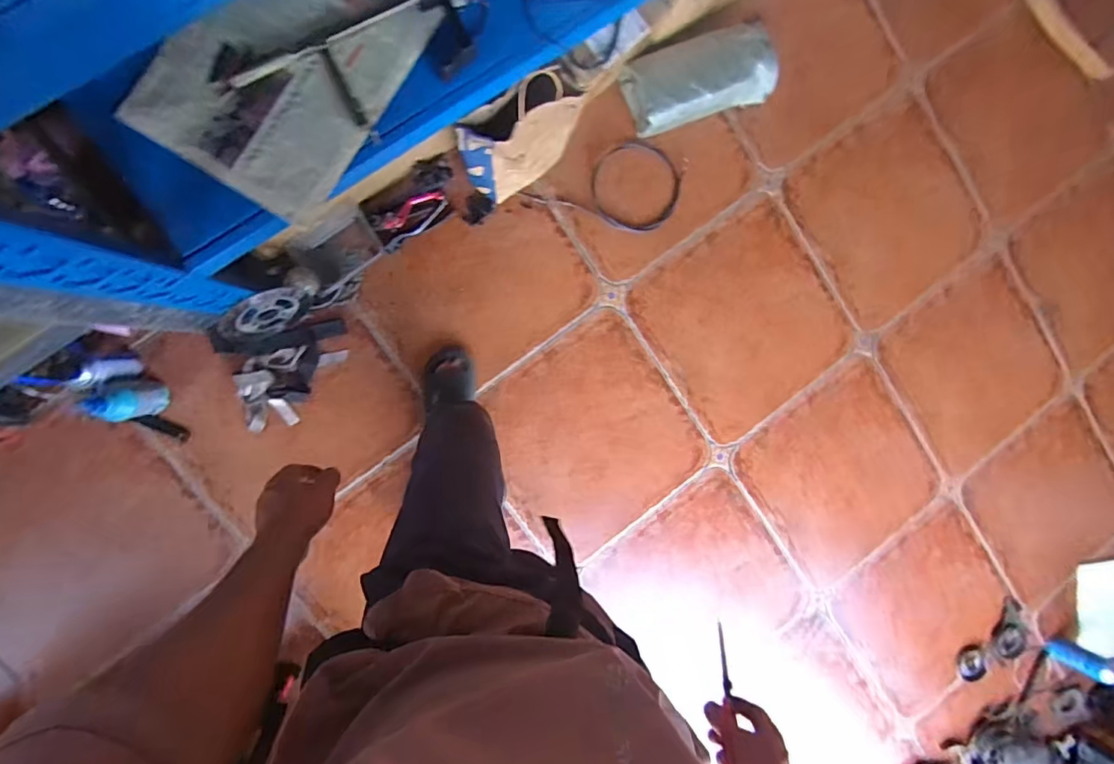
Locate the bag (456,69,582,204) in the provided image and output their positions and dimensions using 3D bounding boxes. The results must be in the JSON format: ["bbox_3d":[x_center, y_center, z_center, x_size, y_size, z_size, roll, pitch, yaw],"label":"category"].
[{"bbox_3d":[-0.058,-0.463,1.043,0.255,0.314,0.090,-27,98,-8],"label":"bag"}]

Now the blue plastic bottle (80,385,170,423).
[{"bbox_3d":[-0.833,0.043,1.031,0.063,0.139,0.061,-1,96,-6],"label":"blue plastic bottle"}]

